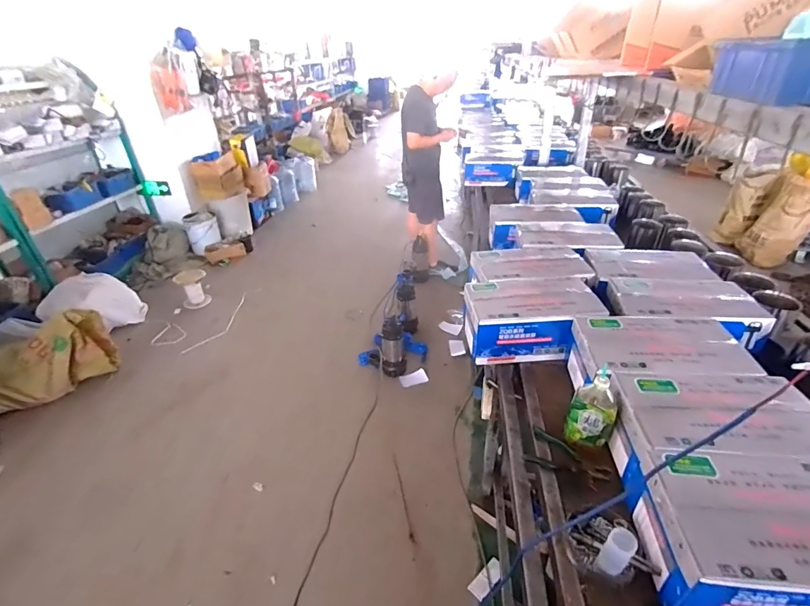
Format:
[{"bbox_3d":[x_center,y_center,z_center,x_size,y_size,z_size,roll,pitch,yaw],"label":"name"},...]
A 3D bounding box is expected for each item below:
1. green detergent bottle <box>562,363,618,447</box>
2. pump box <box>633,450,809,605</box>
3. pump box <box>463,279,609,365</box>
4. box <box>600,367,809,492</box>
[{"bbox_3d":[0.460,0.270,0.993,0.102,0.205,0.072,12,36,21],"label":"green detergent bottle"},{"bbox_3d":[0.679,0.442,0.750,0.409,0.170,0.248,3,33,8],"label":"pump box"},{"bbox_3d":[0.420,0.045,1.364,0.424,0.156,0.252,0,33,3],"label":"pump box"},{"bbox_3d":[0.716,0.302,0.955,0.415,0.159,0.253,1,33,5],"label":"box"}]

